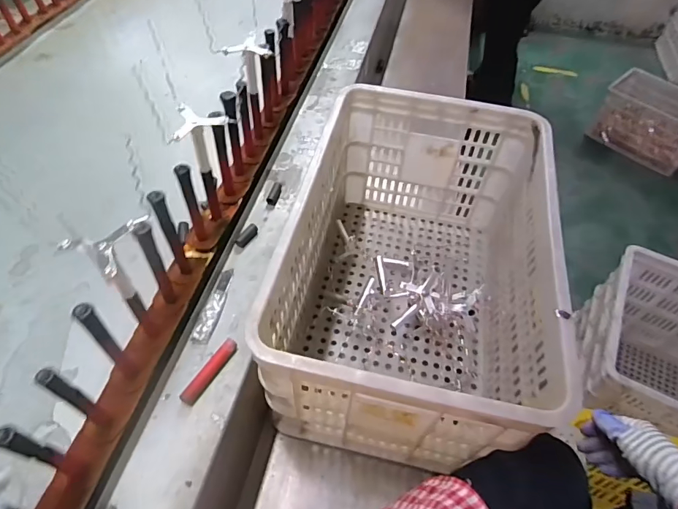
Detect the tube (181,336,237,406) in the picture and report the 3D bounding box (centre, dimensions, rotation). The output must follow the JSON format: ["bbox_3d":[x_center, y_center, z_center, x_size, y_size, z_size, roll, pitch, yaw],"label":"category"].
[{"bbox_3d":[-0.162,0.145,0.545,0.017,0.016,0.090,29,54,19],"label":"tube"}]

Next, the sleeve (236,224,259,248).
[{"bbox_3d":[-0.145,-0.030,0.688,0.015,0.010,0.044,24,55,16],"label":"sleeve"}]

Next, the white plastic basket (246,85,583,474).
[{"bbox_3d":[0.117,0.019,0.706,0.343,0.295,0.529,11,50,5],"label":"white plastic basket"}]

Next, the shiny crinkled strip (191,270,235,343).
[{"bbox_3d":[-0.172,0.067,0.609,0.024,0.006,0.122,10,50,4],"label":"shiny crinkled strip"}]

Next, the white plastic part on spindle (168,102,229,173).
[{"bbox_3d":[-0.181,-0.148,0.584,0.062,0.078,0.058,14,51,8],"label":"white plastic part on spindle"}]

